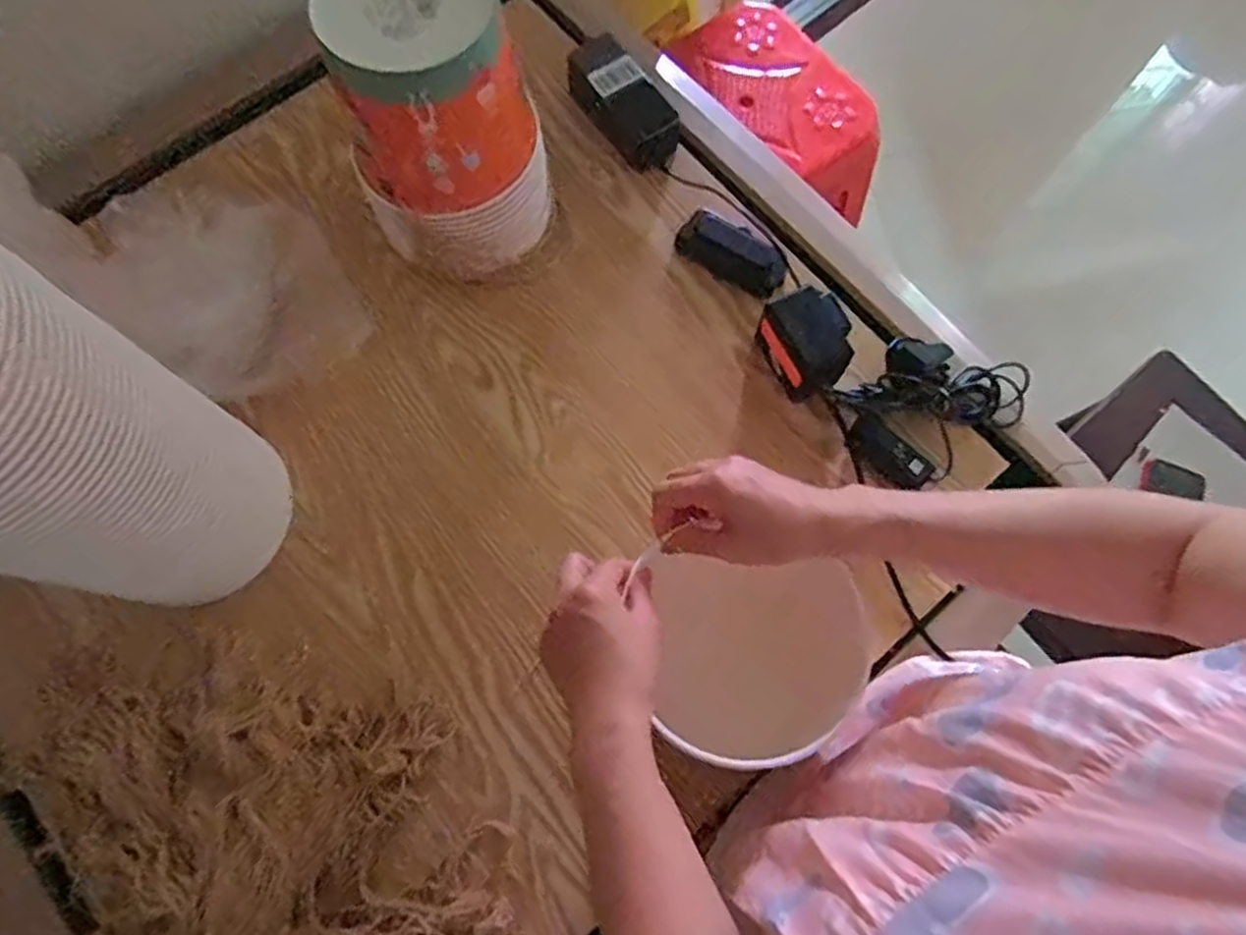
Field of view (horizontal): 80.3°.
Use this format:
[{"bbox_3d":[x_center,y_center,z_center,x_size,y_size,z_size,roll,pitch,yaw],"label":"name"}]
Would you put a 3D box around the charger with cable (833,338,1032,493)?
[{"bbox_3d":[0.278,-0.064,0.659,0.182,0.040,0.121,-33,76,-10],"label":"charger with cable"}]

